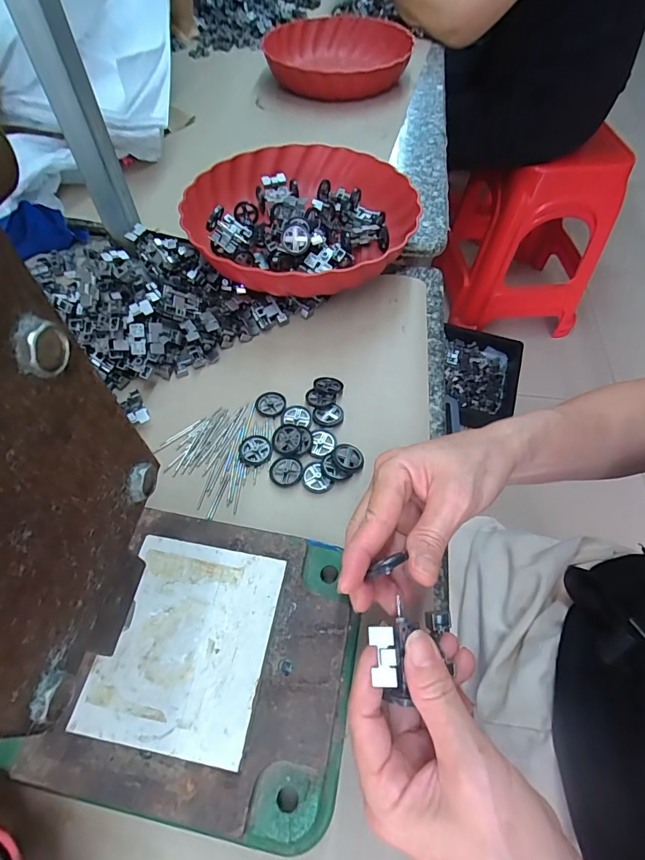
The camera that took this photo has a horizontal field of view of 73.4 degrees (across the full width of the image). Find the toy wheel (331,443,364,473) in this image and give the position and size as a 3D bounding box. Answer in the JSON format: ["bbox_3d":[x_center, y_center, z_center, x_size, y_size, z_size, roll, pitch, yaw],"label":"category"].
[{"bbox_3d":[0.021,0.024,0.362,0.026,0.006,0.027,0,58,0],"label":"toy wheel"}]

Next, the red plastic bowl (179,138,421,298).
[{"bbox_3d":[-0.024,-0.222,0.473,0.228,0.071,0.230,0,58,0],"label":"red plastic bowl"}]

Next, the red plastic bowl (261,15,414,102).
[{"bbox_3d":[0.018,-0.601,0.713,0.231,0.068,0.212,4,59,0],"label":"red plastic bowl"}]

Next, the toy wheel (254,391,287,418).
[{"bbox_3d":[-0.047,-0.024,0.395,0.027,0.004,0.026,0,58,0],"label":"toy wheel"}]

